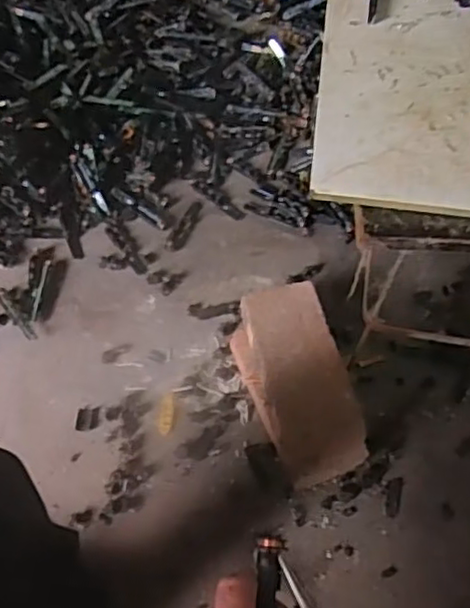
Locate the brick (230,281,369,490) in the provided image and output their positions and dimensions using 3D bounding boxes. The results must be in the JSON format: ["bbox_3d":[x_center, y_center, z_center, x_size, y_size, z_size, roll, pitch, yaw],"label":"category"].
[{"bbox_3d":[0.080,0.104,0.861,0.115,0.095,0.248,-13,60,-11],"label":"brick"}]

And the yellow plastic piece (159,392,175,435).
[{"bbox_3d":[-0.092,0.148,0.883,0.019,0.006,0.060,5,58,0],"label":"yellow plastic piece"}]

